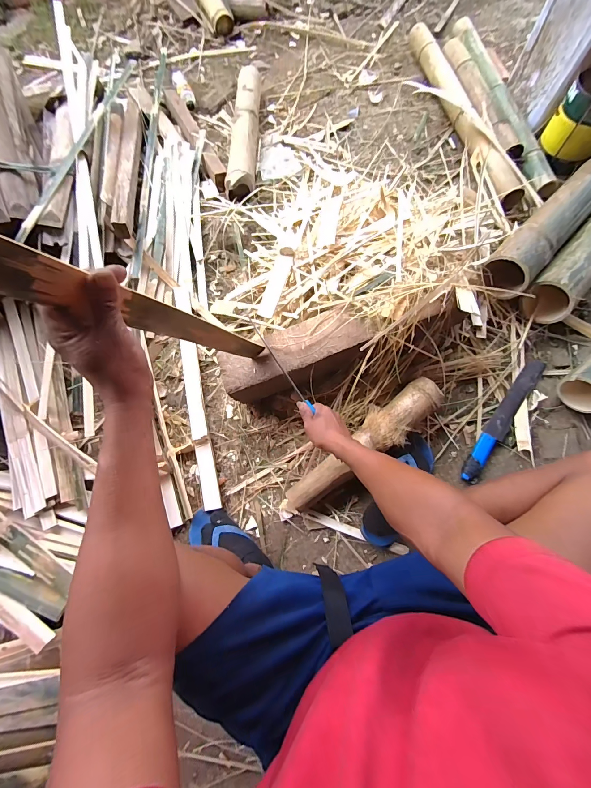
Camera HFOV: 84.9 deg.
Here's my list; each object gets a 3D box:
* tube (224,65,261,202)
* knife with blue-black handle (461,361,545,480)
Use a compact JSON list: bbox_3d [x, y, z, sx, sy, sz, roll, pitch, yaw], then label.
[{"bbox_3d":[-0.175,-0.946,1.103,0.096,0.073,0.723,0,73,-1],"label":"tube"},{"bbox_3d":[0.513,0.061,0.794,0.048,0.023,0.355,37,76,10],"label":"knife with blue-black handle"}]

